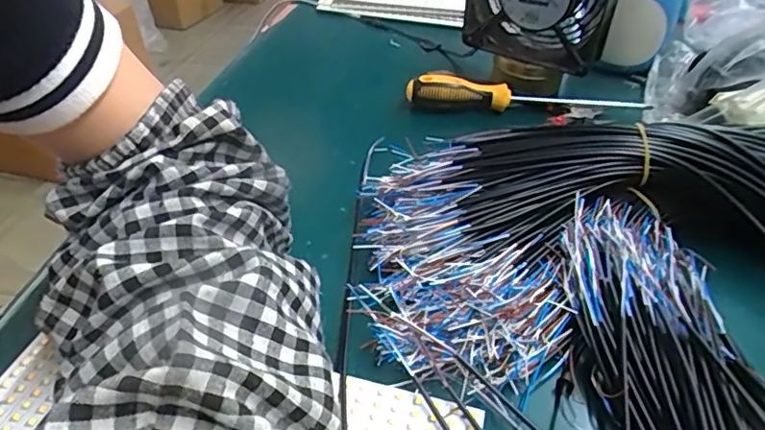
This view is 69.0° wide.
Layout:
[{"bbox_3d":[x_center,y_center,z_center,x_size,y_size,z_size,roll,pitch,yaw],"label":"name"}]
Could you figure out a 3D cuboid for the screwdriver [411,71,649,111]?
[{"bbox_3d":[0.121,-0.104,0.482,0.197,0.026,0.023,0,40,4],"label":"screwdriver"}]

